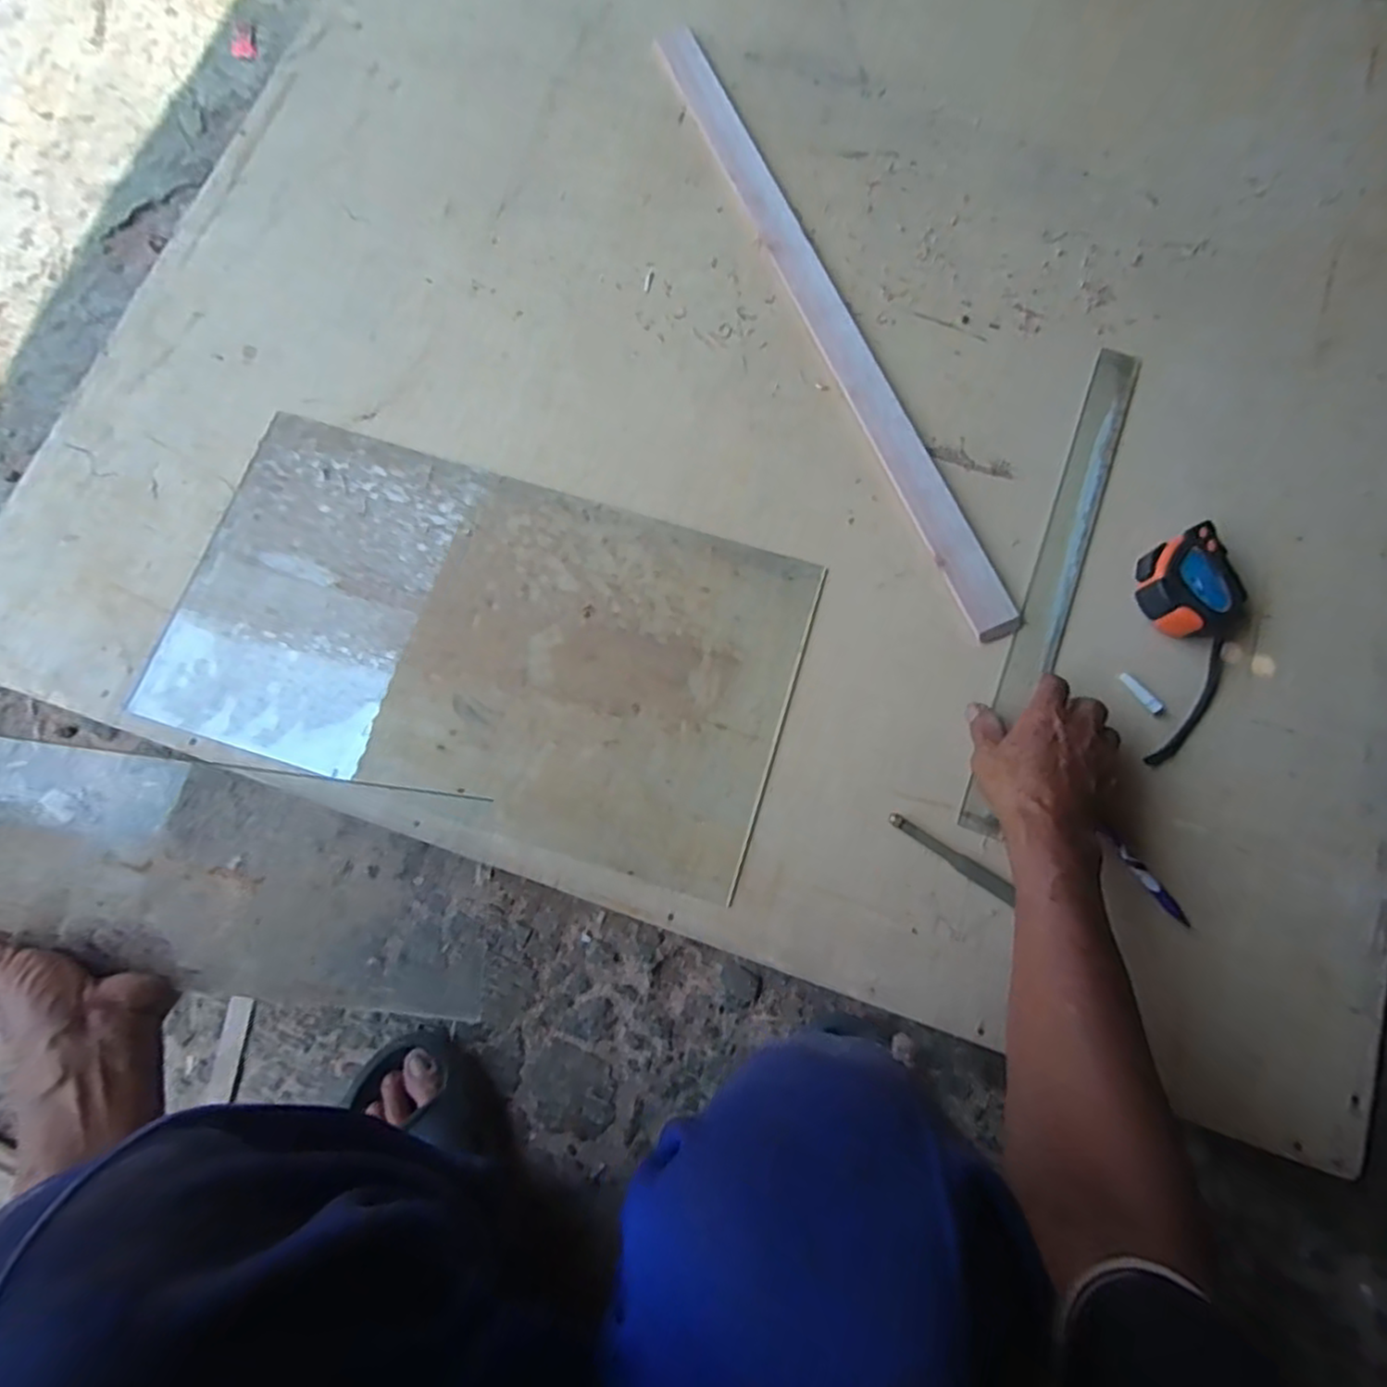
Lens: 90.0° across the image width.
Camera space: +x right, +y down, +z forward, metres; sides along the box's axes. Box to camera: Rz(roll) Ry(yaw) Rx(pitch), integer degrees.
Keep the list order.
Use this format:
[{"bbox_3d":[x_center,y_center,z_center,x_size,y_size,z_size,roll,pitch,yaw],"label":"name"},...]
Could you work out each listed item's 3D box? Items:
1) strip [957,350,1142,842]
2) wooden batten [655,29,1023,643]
[{"bbox_3d":[0.313,-0.100,0.601,0.039,0.009,0.461,21,79,5],"label":"strip"},{"bbox_3d":[0.121,-0.368,0.661,0.041,0.012,0.710,-23,79,-4],"label":"wooden batten"}]

